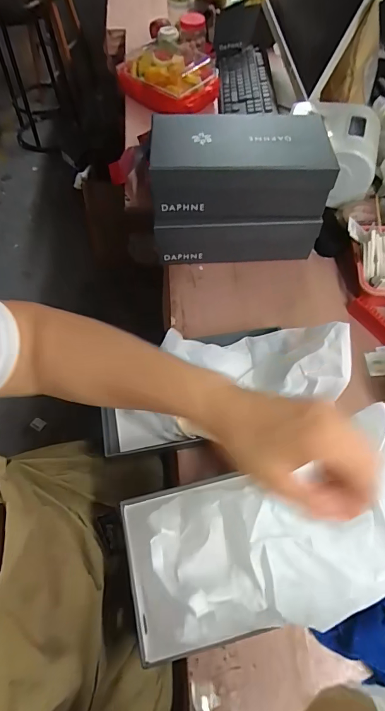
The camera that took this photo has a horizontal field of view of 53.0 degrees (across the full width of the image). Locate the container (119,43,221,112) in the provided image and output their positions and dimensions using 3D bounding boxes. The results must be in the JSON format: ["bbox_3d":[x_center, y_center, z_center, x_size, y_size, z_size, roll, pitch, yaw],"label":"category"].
[{"bbox_3d":[-0.071,-0.736,1.014,0.235,0.085,0.233,0,59,1],"label":"container"}]

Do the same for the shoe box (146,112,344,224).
[{"bbox_3d":[0.080,-0.329,0.673,0.300,0.108,0.154,-3,59,-1],"label":"shoe box"}]

